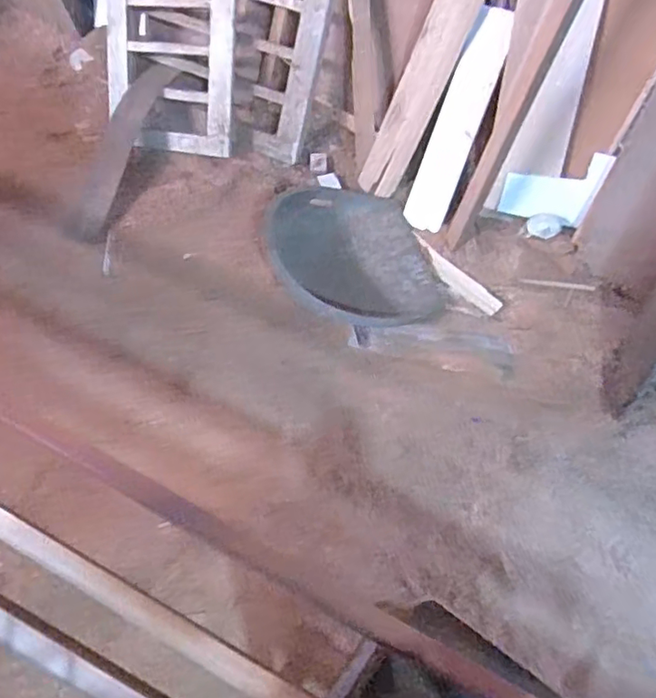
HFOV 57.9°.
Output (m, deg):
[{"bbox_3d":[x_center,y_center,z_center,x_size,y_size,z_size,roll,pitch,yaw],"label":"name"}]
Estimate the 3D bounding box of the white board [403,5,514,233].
[{"bbox_3d":[0.325,-0.561,1.497,0.105,0.527,0.026,26,26,16],"label":"white board"}]

